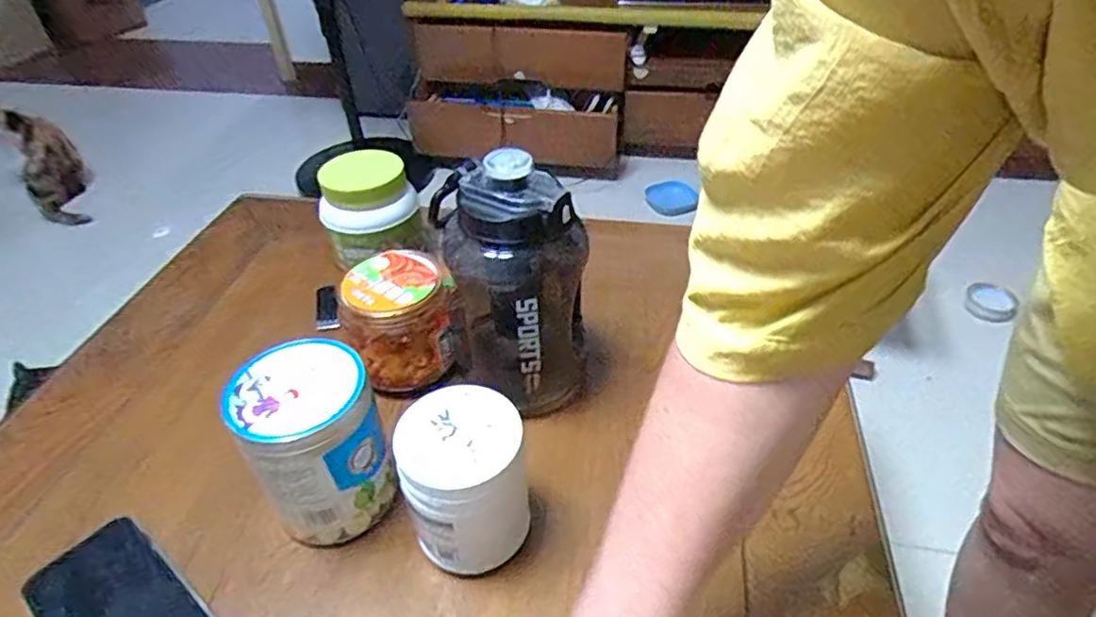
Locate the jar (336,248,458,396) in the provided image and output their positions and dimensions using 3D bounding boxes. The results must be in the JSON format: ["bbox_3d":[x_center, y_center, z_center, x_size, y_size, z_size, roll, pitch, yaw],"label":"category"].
[{"bbox_3d":[-0.146,0.011,0.618,0.098,0.099,0.099,0,39,0],"label":"jar"}]

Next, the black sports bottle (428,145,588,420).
[{"bbox_3d":[-0.027,-0.012,0.553,0.126,0.225,0.099,-5,40,-6],"label":"black sports bottle"}]

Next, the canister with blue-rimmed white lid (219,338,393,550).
[{"bbox_3d":[-0.176,0.108,0.492,0.096,0.140,0.101,-18,43,-20],"label":"canister with blue-rimmed white lid"}]

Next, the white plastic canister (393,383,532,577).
[{"bbox_3d":[-0.060,0.133,0.473,0.085,0.122,0.091,-2,40,1],"label":"white plastic canister"}]

